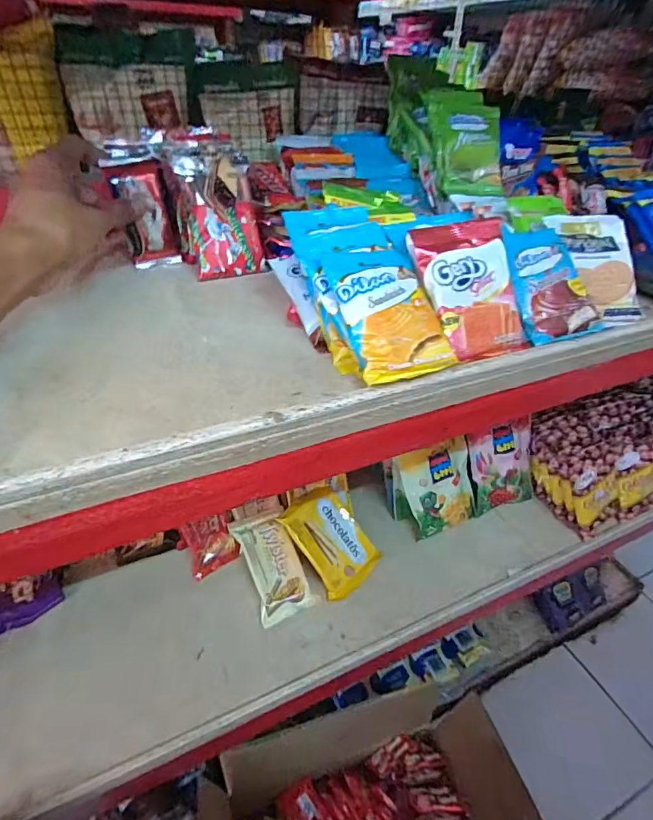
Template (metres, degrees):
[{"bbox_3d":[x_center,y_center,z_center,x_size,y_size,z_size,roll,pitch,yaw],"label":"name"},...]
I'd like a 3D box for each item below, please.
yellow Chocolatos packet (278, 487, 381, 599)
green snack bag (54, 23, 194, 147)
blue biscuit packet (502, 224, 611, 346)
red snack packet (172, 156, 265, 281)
[{"bbox_3d":[0.009,0.173,0.626,0.102,0.021,0.136,-29,79,-33],"label":"yellow Chocolatos packet"},{"bbox_3d":[-0.208,-0.344,0.487,0.126,0.095,0.043,-19,42,-26],"label":"green snack bag"},{"bbox_3d":[0.175,-0.103,0.364,0.068,0.014,0.104,-9,73,-14],"label":"blue biscuit packet"},{"bbox_3d":[-0.094,-0.178,0.414,0.062,0.108,0.014,-13,10,-19],"label":"red snack packet"}]

